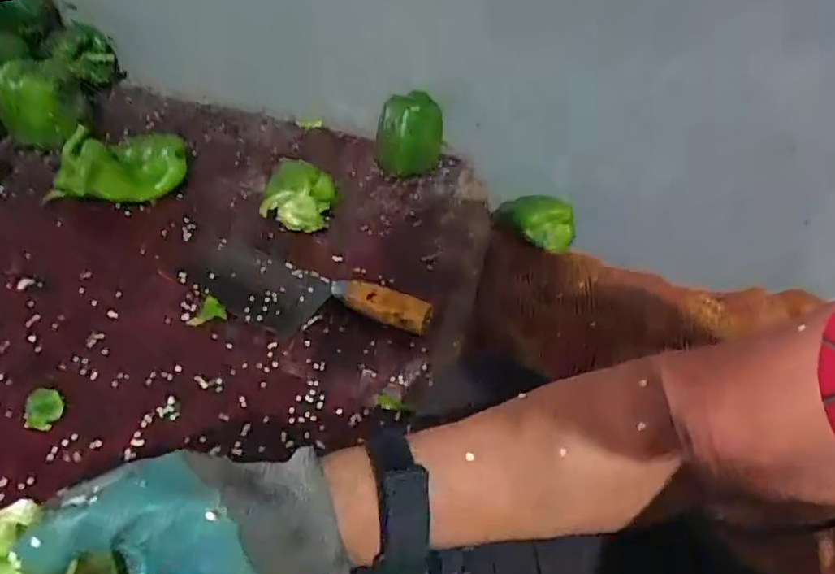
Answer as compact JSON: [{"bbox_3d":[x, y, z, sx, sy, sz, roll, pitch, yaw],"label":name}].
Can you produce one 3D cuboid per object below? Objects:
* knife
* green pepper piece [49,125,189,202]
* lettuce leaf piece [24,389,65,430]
[{"bbox_3d":[-0.112,0.010,0.568,0.232,0.031,0.084,22,44,16],"label":"knife"},{"bbox_3d":[-0.333,-0.141,0.662,0.150,0.088,0.081,-12,45,-20],"label":"green pepper piece"},{"bbox_3d":[-0.287,0.093,0.464,0.026,0.010,0.033,-9,44,-17],"label":"lettuce leaf piece"}]

